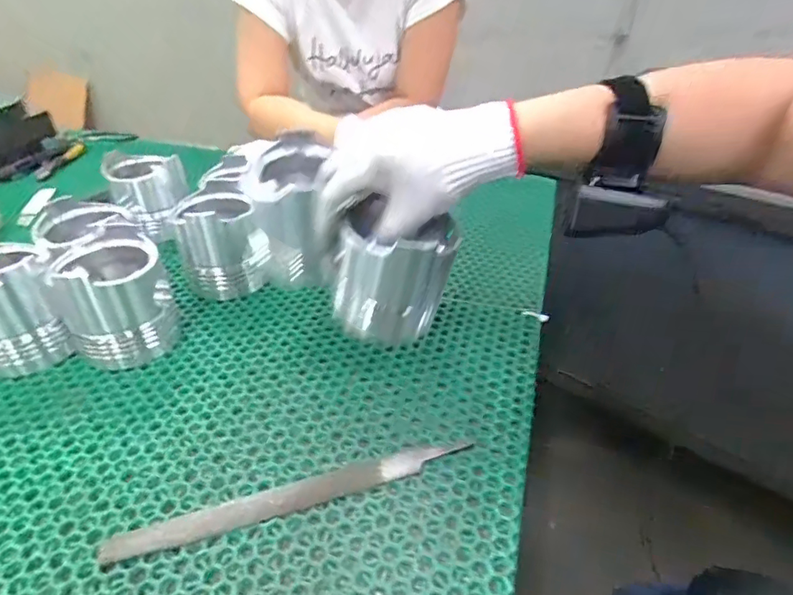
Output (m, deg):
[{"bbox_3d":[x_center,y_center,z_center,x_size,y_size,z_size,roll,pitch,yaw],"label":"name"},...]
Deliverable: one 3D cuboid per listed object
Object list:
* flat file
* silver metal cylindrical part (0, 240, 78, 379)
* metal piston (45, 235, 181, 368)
[{"bbox_3d":[-0.061,0.129,0.326,0.231,0.007,0.018,-11,38,-16],"label":"flat file"},{"bbox_3d":[-0.331,0.006,0.426,0.077,0.091,0.070,-18,40,-24],"label":"silver metal cylindrical part"},{"bbox_3d":[-0.246,0.002,0.441,0.082,0.089,0.082,-19,41,-25],"label":"metal piston"}]

